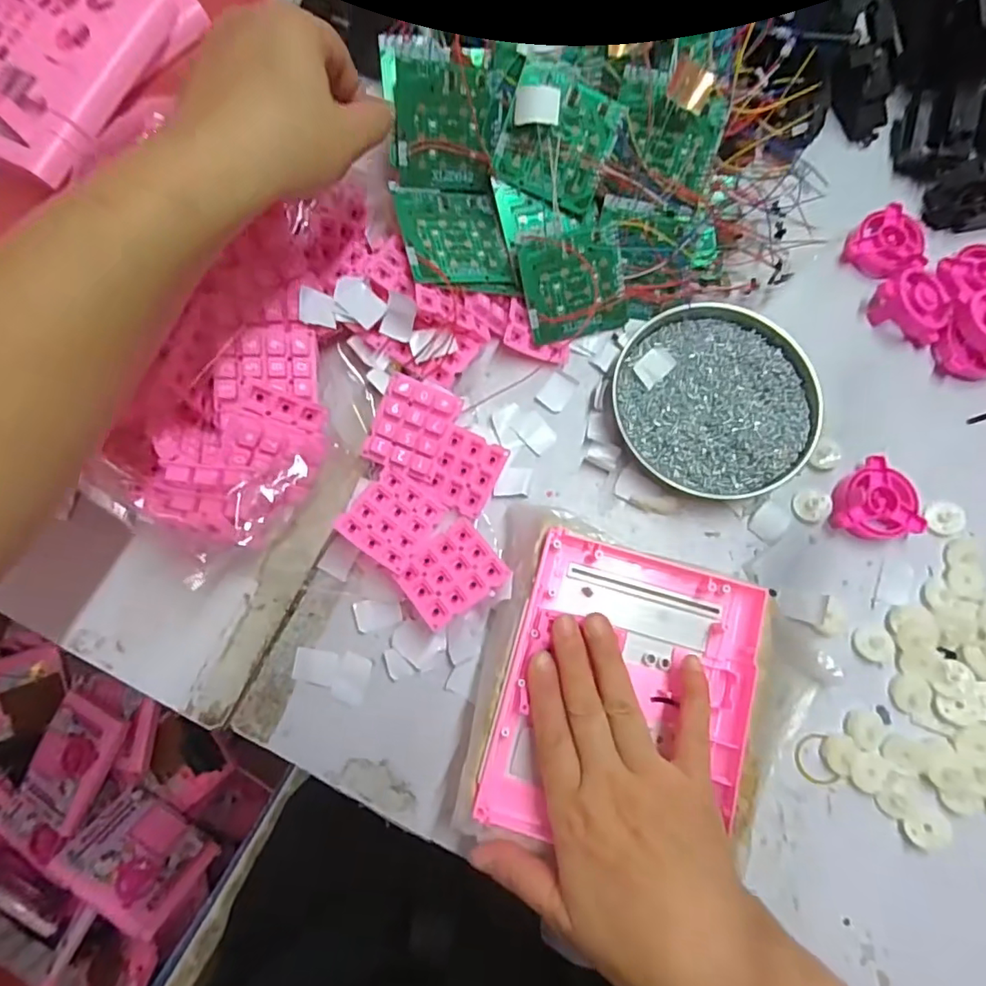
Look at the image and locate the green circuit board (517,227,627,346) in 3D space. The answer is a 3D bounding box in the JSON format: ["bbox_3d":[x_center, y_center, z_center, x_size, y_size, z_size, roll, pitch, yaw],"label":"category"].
[{"bbox_3d":[0.057,-0.143,0.382,0.071,0.004,0.065,-15,111,-9],"label":"green circuit board"}]

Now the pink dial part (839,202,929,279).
[{"bbox_3d":[0.293,-0.185,0.409,0.055,0.016,0.051,0,80,0],"label":"pink dial part"}]

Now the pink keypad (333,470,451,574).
[{"bbox_3d":[-0.062,0.015,0.351,0.047,0.004,0.059,39,57,-6],"label":"pink keypad"}]

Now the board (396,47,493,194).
[{"bbox_3d":[-0.030,-0.233,0.353,0.063,0.069,0.006,-10,34,-26],"label":"board"}]

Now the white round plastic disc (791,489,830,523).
[{"bbox_3d":[0.214,0.009,0.372,0.024,0.005,0.022,0,80,0],"label":"white round plastic disc"}]

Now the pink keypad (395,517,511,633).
[{"bbox_3d":[-0.026,0.049,0.344,0.059,0.004,0.049,-33,74,-19],"label":"pink keypad"}]

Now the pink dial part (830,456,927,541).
[{"bbox_3d":[0.253,0.002,0.363,0.052,0.017,0.053,-1,80,0],"label":"pink dial part"}]

